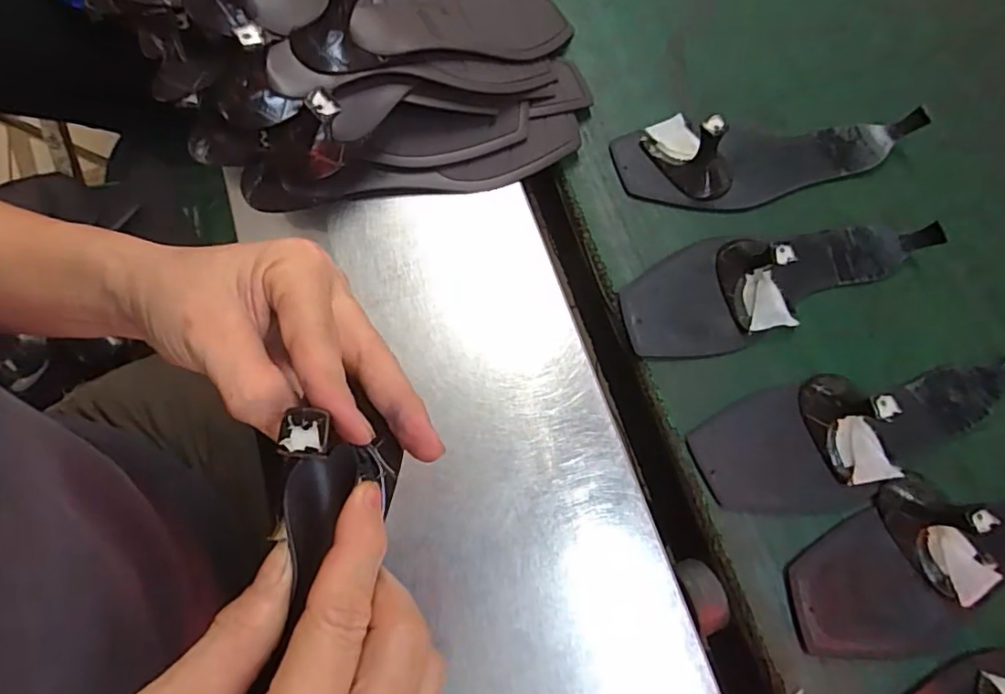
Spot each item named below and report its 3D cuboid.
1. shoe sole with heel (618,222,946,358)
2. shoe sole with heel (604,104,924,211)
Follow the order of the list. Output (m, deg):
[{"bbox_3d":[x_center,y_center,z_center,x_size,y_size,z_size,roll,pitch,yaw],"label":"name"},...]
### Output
[{"bbox_3d":[0.196,-0.057,0.399,0.232,0.043,0.075,-17,72,-9],"label":"shoe sole with heel"},{"bbox_3d":[0.203,-0.149,0.431,0.241,0.048,0.085,-9,71,-7],"label":"shoe sole with heel"}]

